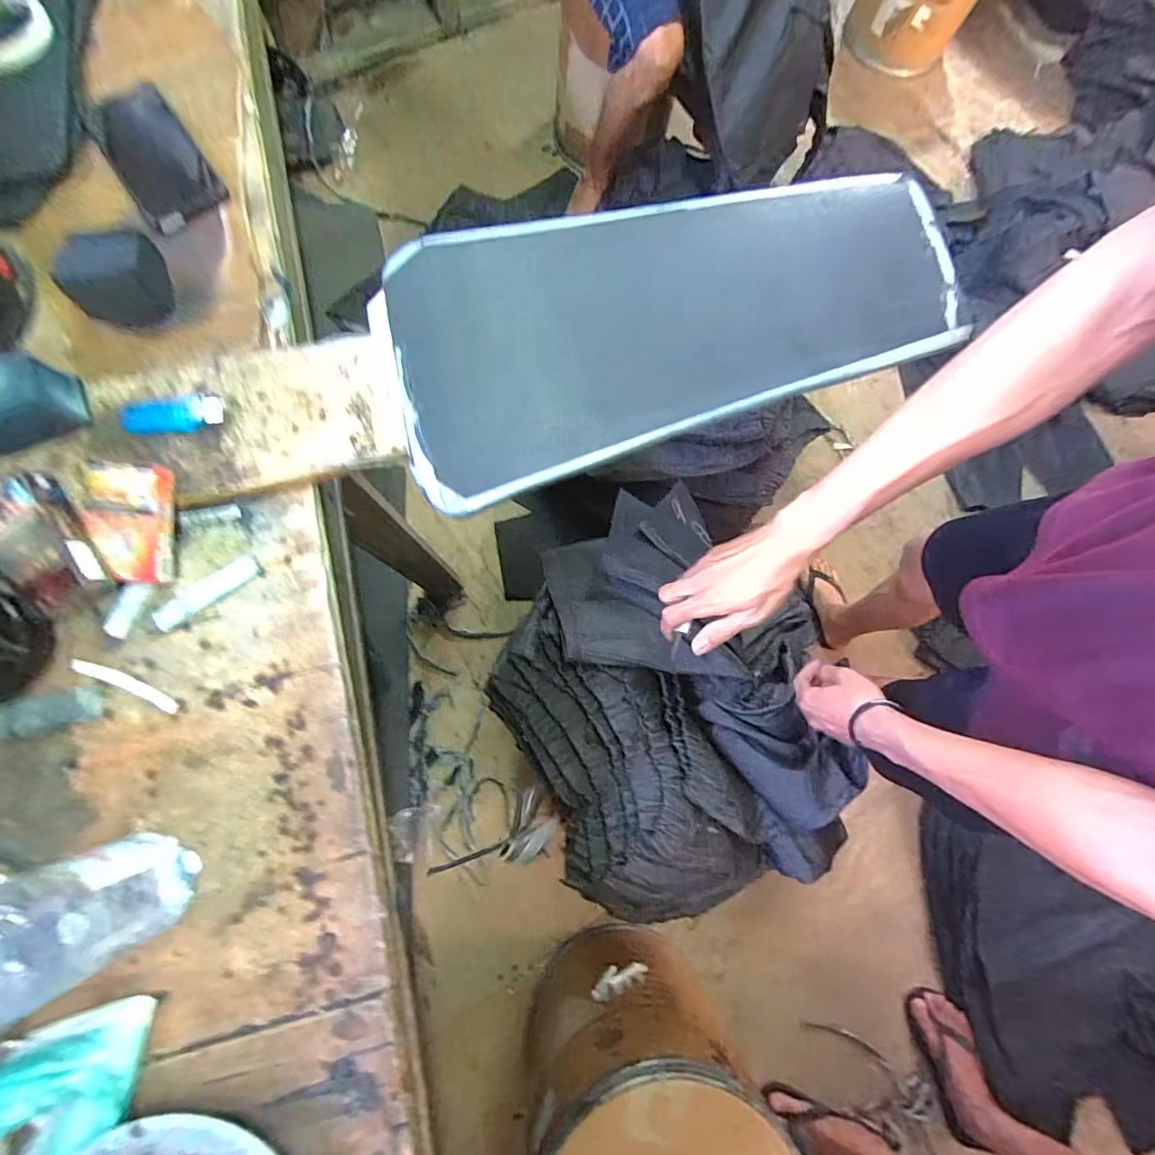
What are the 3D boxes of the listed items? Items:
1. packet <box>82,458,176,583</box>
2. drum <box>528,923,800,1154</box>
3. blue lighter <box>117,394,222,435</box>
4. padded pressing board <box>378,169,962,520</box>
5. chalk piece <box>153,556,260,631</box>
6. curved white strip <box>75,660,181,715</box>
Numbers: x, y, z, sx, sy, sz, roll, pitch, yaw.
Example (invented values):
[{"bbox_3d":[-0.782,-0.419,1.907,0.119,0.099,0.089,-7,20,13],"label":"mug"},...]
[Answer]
[{"bbox_3d":[-0.345,-0.042,0.388,0.063,0.014,0.089,3,97,-3],"label":"packet"},{"bbox_3d":[0.124,0.877,0.833,0.361,0.460,0.392,-28,80,-8],"label":"drum"},{"bbox_3d":[-0.336,-0.136,0.419,0.089,0.018,0.026,-1,77,-2],"label":"blue lighter"},{"bbox_3d":[0.091,-0.229,0.449,0.496,0.025,0.245,-13,79,-2],"label":"padded pressing board"},{"bbox_3d":[-0.297,0.013,0.405,0.085,0.010,0.018,-33,80,-9],"label":"chalk piece"},{"bbox_3d":[-0.346,0.082,0.388,0.083,0.013,0.010,26,78,4],"label":"curved white strip"}]

